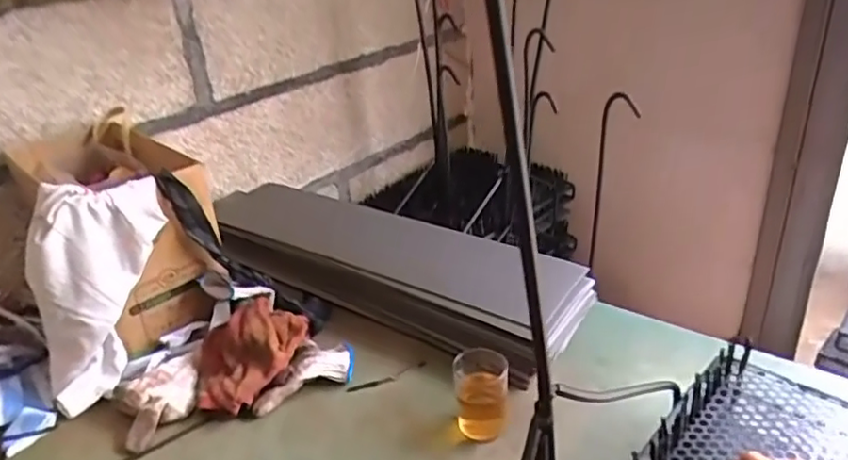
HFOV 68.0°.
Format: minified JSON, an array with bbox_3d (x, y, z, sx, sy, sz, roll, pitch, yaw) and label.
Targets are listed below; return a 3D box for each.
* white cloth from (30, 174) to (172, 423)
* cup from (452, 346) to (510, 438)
[{"bbox_3d":[-0.401,0.073,0.758,0.136,0.275,0.080,5,16,-35],"label":"white cloth"},{"bbox_3d":[0.063,0.177,0.690,0.057,0.074,0.061,-4,25,2],"label":"cup"}]

